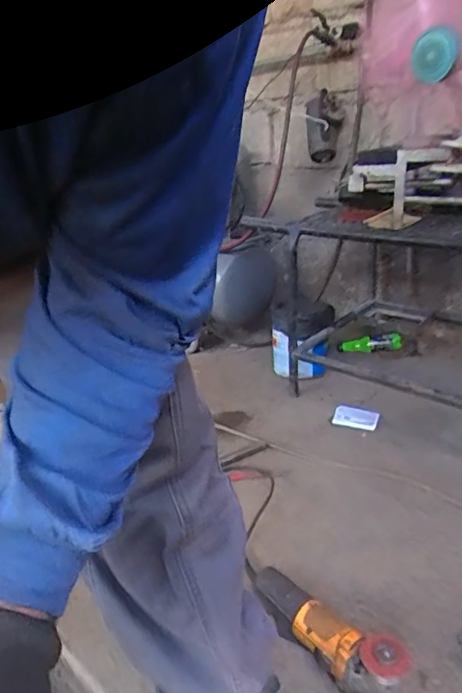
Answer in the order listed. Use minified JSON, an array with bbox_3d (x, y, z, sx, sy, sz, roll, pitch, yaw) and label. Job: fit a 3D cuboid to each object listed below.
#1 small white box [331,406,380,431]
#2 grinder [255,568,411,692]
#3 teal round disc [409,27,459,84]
[{"bbox_3d":[0.319,0.182,1.298,0.111,0.017,0.060,9,53,31],"label":"small white box"},{"bbox_3d":[0.129,0.406,0.735,0.067,0.097,0.266,-24,30,-38],"label":"grinder"},{"bbox_3d":[0.297,-0.432,0.747,0.019,0.069,0.071,-8,60,-37],"label":"teal round disc"}]

